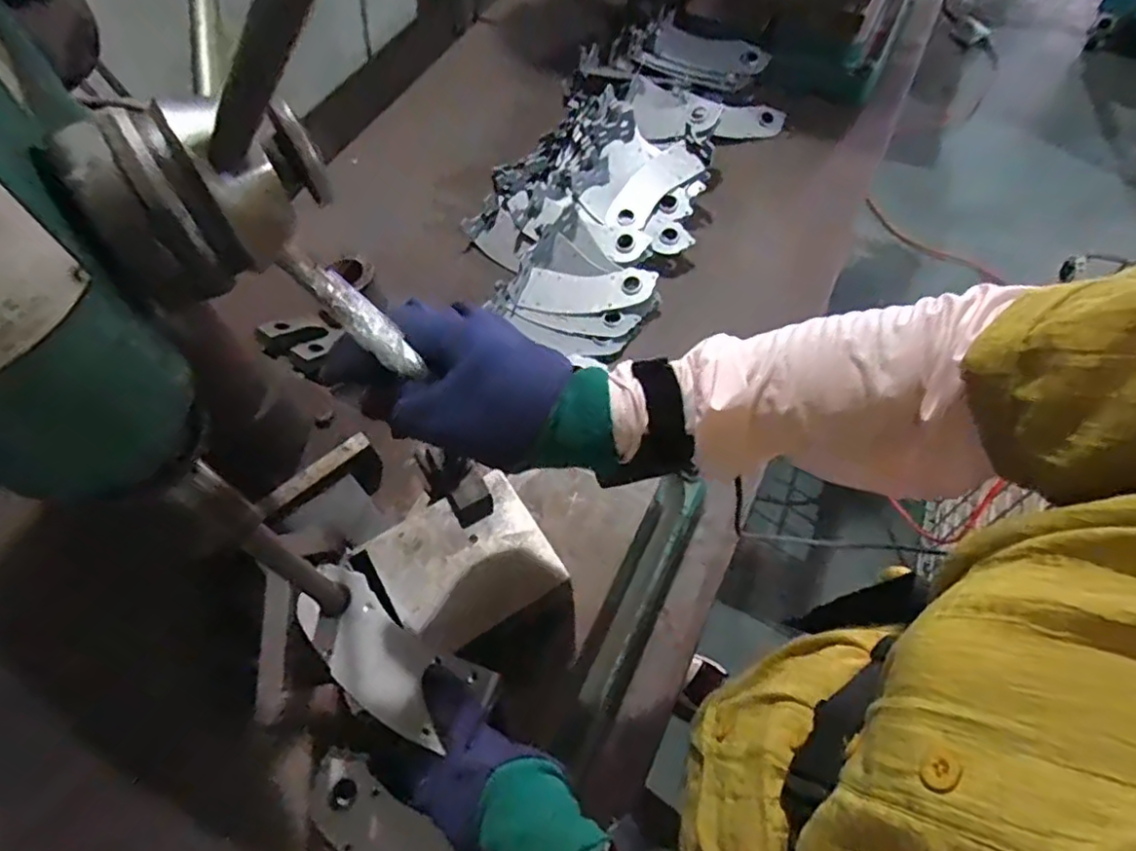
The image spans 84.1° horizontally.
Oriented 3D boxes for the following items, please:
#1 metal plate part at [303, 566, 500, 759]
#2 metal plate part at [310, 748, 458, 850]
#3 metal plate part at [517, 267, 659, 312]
[{"bbox_3d":[-0.135,0.168,0.462,0.159,0.006,0.066,29,60,18],"label":"metal plate part"},{"bbox_3d":[-0.140,0.336,0.506,0.180,0.006,0.057,27,64,24],"label":"metal plate part"},{"bbox_3d":[0.026,-0.175,0.813,0.169,0.010,0.060,2,73,12],"label":"metal plate part"}]

